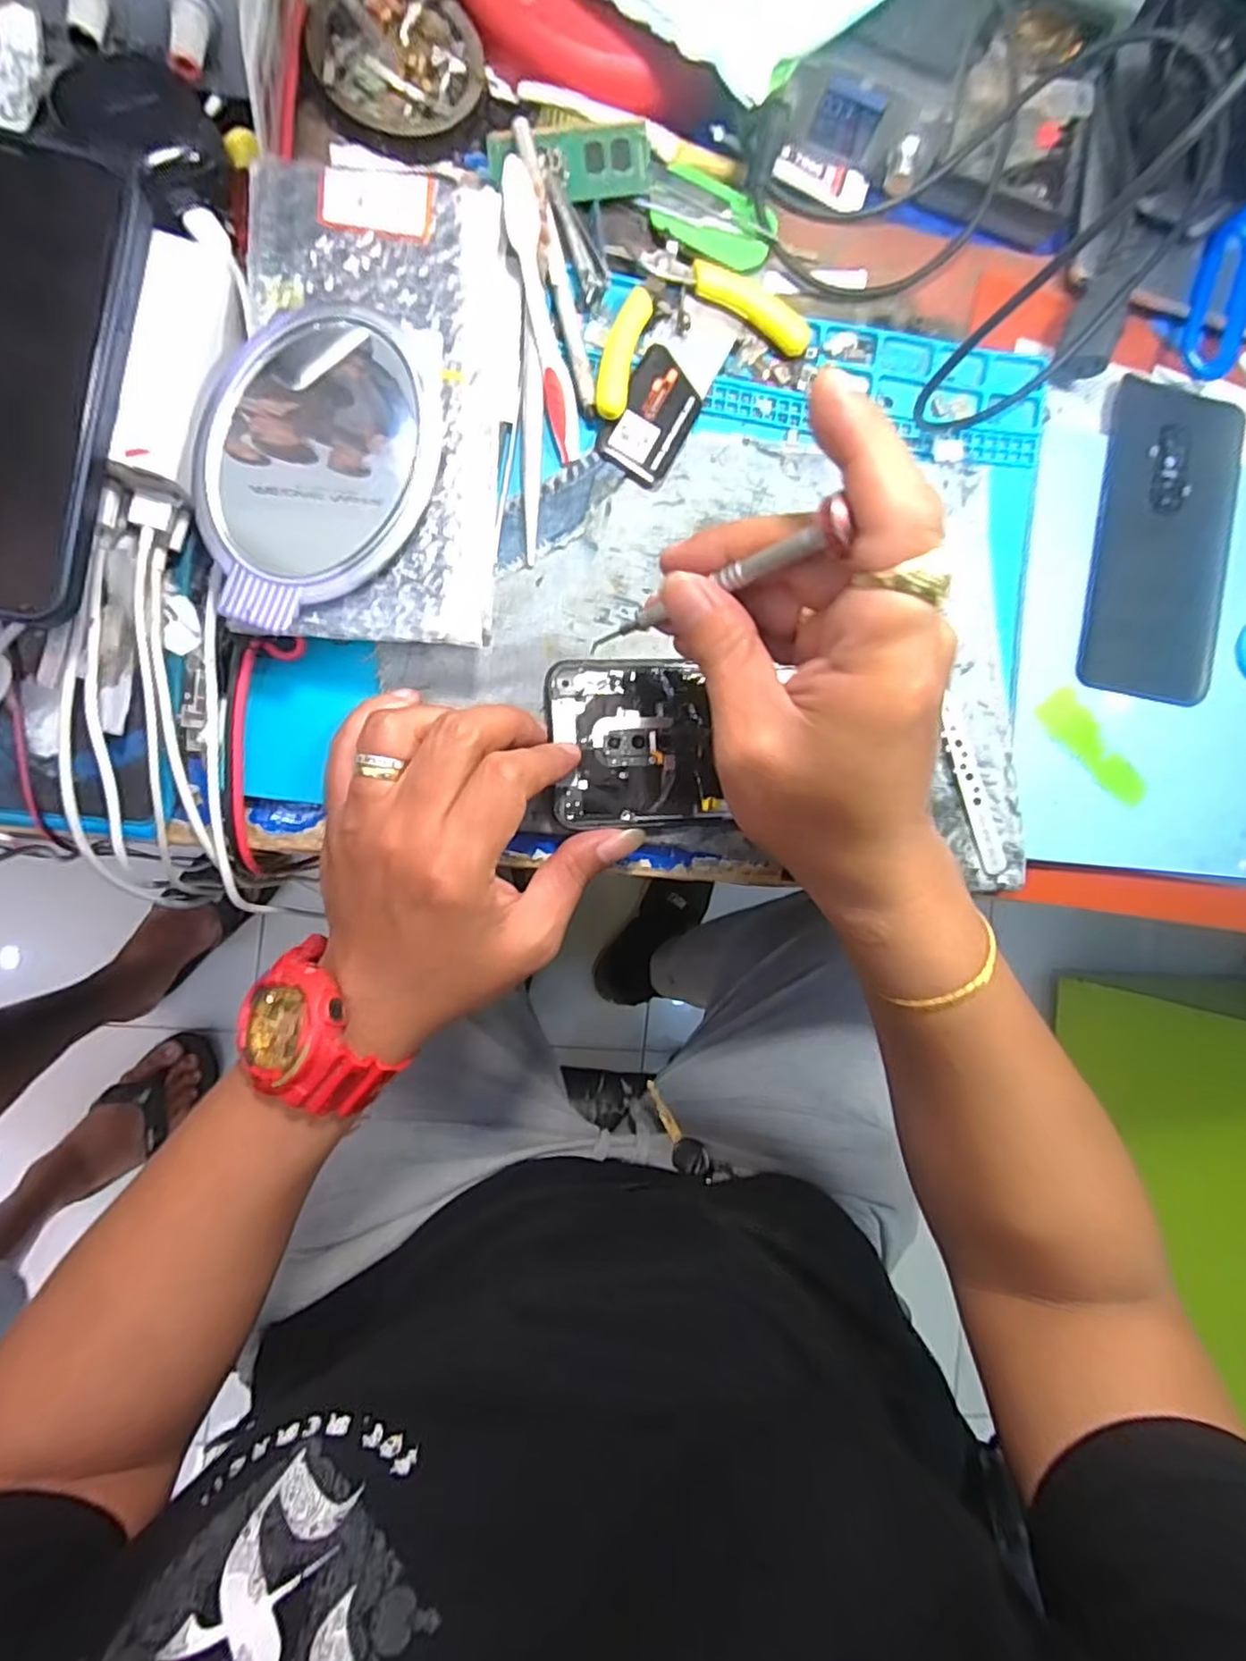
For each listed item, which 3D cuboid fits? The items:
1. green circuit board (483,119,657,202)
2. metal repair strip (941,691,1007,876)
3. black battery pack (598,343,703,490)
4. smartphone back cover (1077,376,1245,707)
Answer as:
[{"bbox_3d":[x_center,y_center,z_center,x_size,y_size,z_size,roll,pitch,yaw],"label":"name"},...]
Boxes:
[{"bbox_3d":[-0.022,-0.289,0.291,0.068,0.006,0.031,-11,90,-9],"label":"green circuit board"},{"bbox_3d":[0.162,-0.018,0.312,0.011,0.004,0.077,-17,89,2],"label":"metal repair strip"},{"bbox_3d":[0.014,-0.185,0.299,0.032,0.004,0.057,28,85,-7],"label":"black battery pack"},{"bbox_3d":[0.265,-0.142,0.329,0.069,0.005,0.153,8,88,-8],"label":"smartphone back cover"}]

